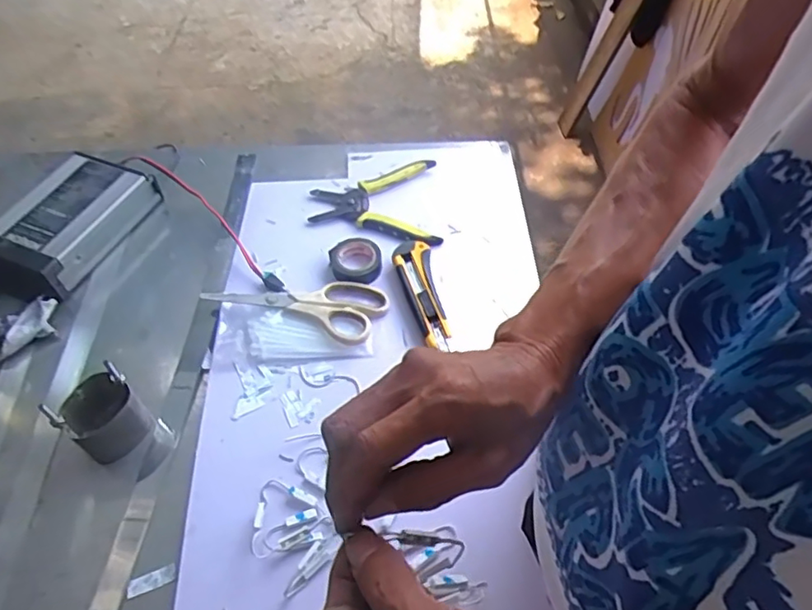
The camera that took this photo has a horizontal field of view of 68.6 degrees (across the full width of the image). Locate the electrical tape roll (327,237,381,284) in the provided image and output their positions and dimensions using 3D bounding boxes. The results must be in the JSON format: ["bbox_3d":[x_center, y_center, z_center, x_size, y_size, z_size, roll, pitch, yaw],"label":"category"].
[{"bbox_3d":[-0.057,-0.052,0.657,0.053,0.020,0.059,-16,51,-10],"label":"electrical tape roll"}]

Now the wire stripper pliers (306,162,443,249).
[{"bbox_3d":[-0.039,-0.121,0.717,0.151,0.012,0.141,-2,50,1],"label":"wire stripper pliers"}]

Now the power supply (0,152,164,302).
[{"bbox_3d":[-0.403,-0.097,0.700,0.124,0.043,0.189,17,53,16],"label":"power supply"}]

